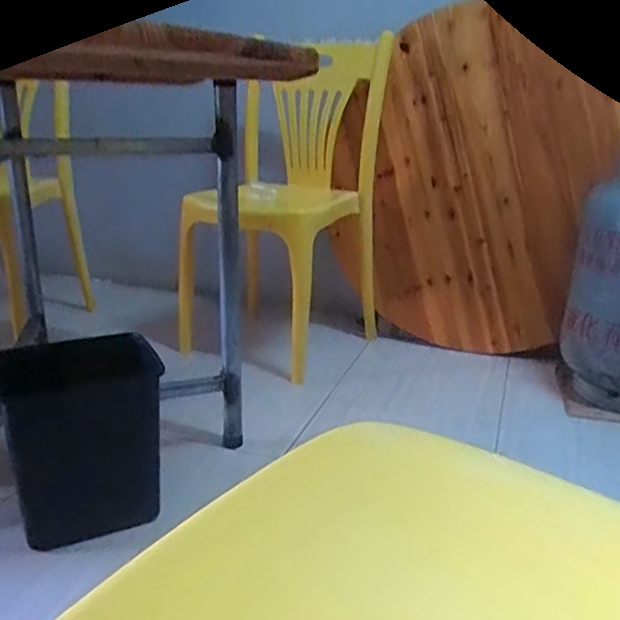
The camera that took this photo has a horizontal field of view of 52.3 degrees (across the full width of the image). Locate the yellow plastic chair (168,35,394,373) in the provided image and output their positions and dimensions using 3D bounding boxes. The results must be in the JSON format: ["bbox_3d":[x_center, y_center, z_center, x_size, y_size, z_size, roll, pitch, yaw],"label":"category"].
[{"bbox_3d":[-0.077,-0.284,1.630,0.374,0.748,0.465,12,21,28],"label":"yellow plastic chair"}]

